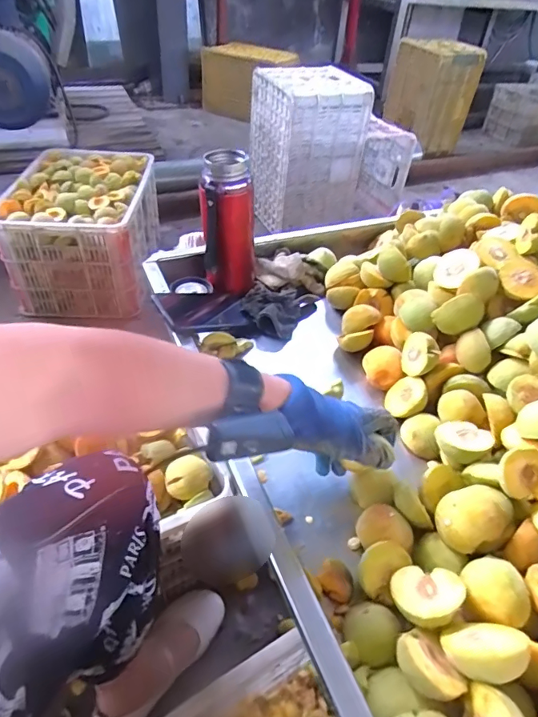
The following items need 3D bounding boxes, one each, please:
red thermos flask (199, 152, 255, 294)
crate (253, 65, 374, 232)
[{"bbox_3d":[-0.058,-0.189,0.691,0.075,0.206,0.064,2,41,-3],"label":"red thermos flask"},{"bbox_3d":[0.122,-0.647,1.482,0.297,0.441,0.210,-12,44,-18],"label":"crate"}]

